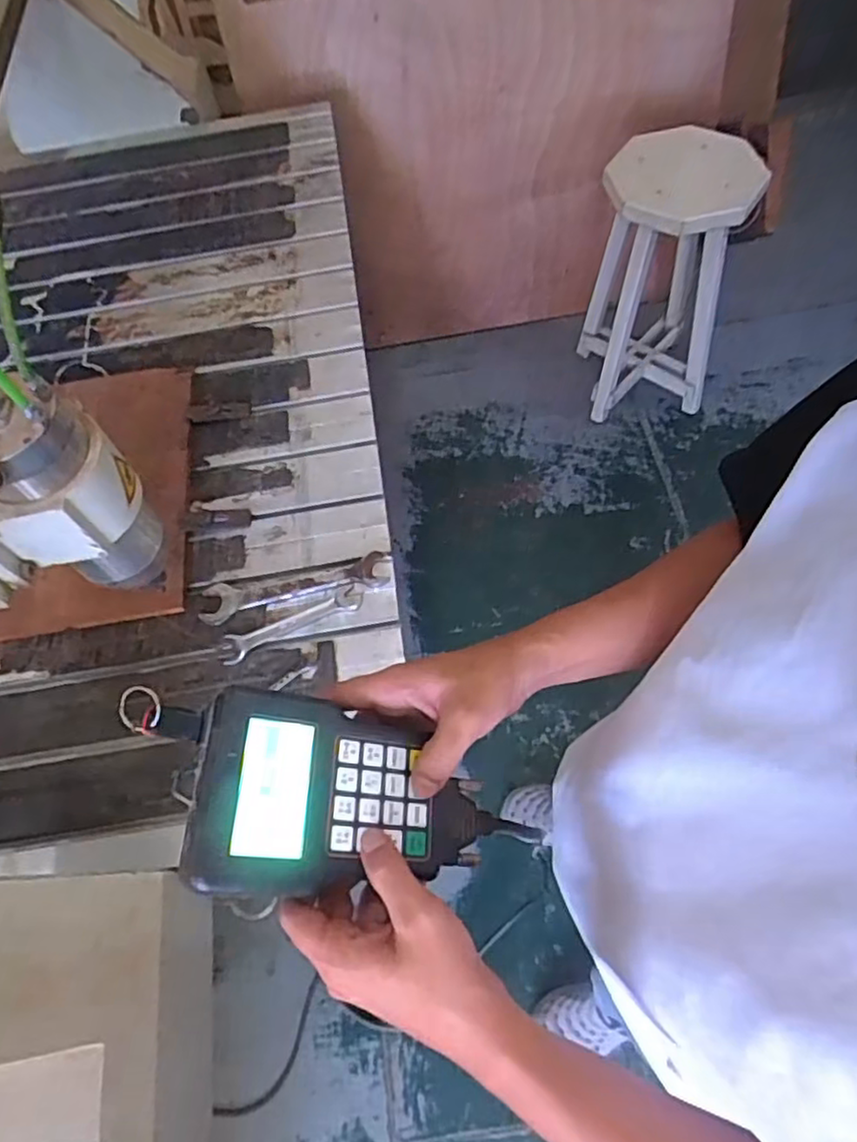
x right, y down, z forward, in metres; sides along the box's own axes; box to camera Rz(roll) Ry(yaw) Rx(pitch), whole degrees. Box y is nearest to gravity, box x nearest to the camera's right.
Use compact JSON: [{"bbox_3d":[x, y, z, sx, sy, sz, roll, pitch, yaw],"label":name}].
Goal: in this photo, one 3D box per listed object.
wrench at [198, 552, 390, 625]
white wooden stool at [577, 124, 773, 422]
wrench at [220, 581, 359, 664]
[{"bbox_3d":[-0.176,0.022,0.893,0.248,0.009,0.054,-11,60,1],"label":"wrench"},{"bbox_3d":[0.580,-0.733,1.660,0.349,0.612,0.335,-6,62,1],"label":"white wooden stool"},{"bbox_3d":[-0.176,0.065,0.867,0.187,0.011,0.037,-23,62,-8],"label":"wrench"}]

